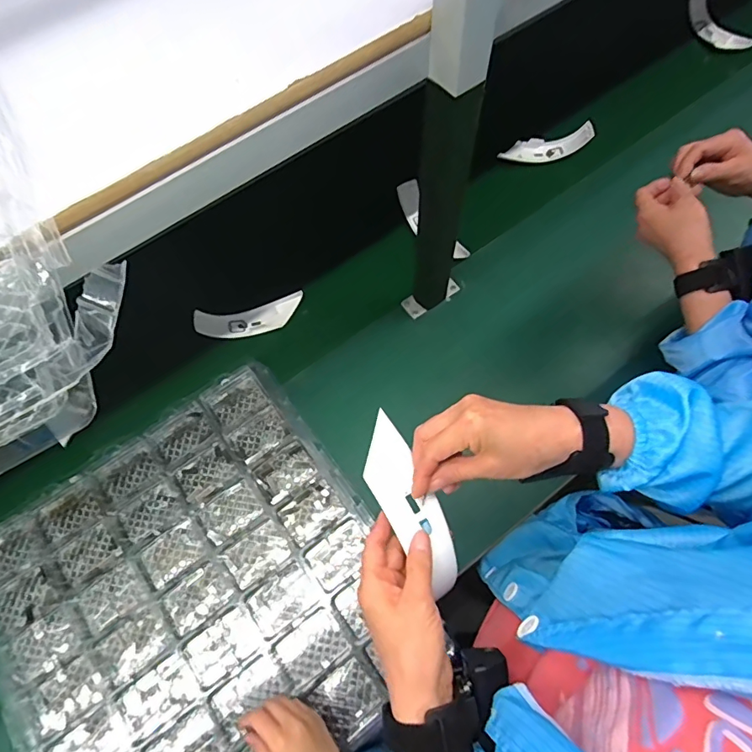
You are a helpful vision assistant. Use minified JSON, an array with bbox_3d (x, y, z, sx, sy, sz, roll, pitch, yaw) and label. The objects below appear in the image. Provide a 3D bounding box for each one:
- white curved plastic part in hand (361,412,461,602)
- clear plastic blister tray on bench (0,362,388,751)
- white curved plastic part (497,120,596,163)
[{"bbox_3d":[0.028,0.111,0.416,0.047,0.022,0.159,-26,74,-9],"label":"white curved plastic part in hand"},{"bbox_3d":[-0.241,0.298,0.636,0.493,0.031,0.501,-34,69,-12],"label":"clear plastic blister tray on bench"},{"bbox_3d":[0.329,-0.460,0.932,0.180,0.068,0.045,-7,67,-2],"label":"white curved plastic part"}]

